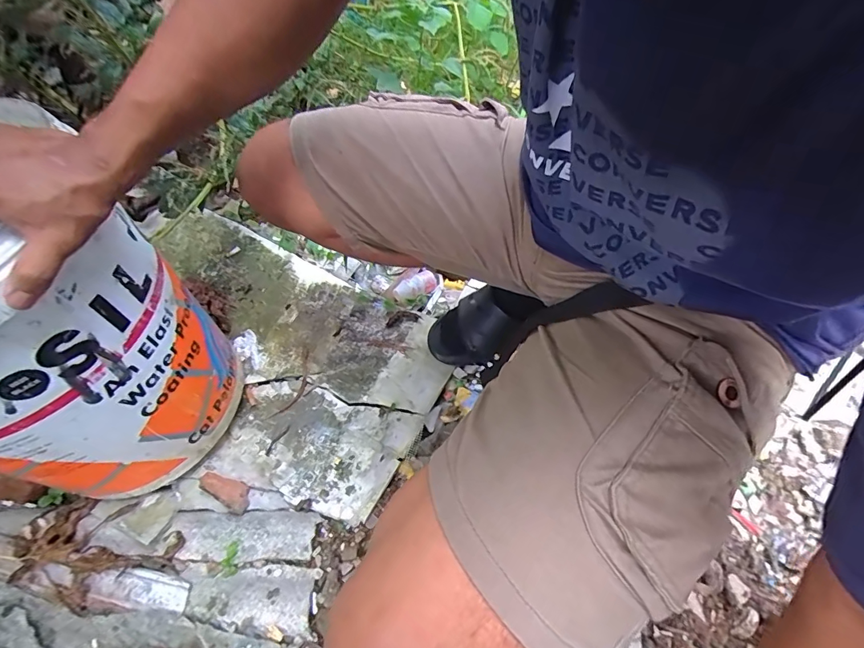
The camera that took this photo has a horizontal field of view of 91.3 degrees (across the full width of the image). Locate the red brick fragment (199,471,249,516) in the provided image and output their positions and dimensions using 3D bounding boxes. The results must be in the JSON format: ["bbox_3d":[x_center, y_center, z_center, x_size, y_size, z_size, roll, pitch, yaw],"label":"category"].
[{"bbox_3d":[-0.266,0.211,0.543,0.073,0.013,0.032,27,55,15],"label":"red brick fragment"}]

